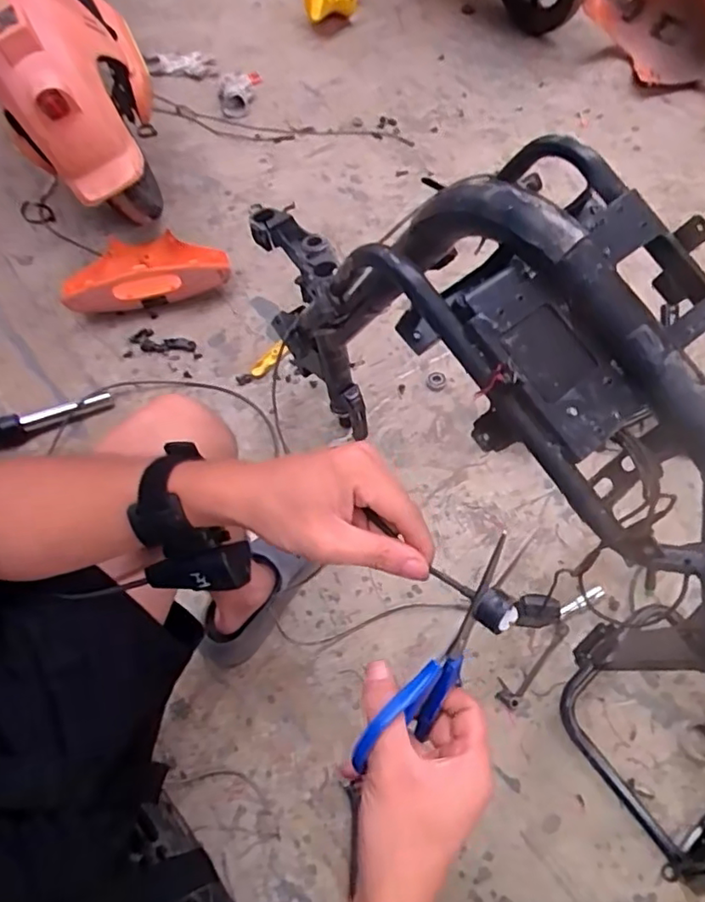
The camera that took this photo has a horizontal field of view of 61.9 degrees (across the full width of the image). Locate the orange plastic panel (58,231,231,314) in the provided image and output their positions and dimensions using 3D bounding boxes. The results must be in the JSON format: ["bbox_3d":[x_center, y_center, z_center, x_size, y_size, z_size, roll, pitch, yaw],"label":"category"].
[{"bbox_3d":[-0.392,-0.357,1.095,0.306,0.078,0.181,-13,62,-6],"label":"orange plastic panel"}]

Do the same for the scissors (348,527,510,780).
[{"bbox_3d":[0.047,0.117,0.327,0.028,0.142,0.061,30,21,19],"label":"scissors"}]

